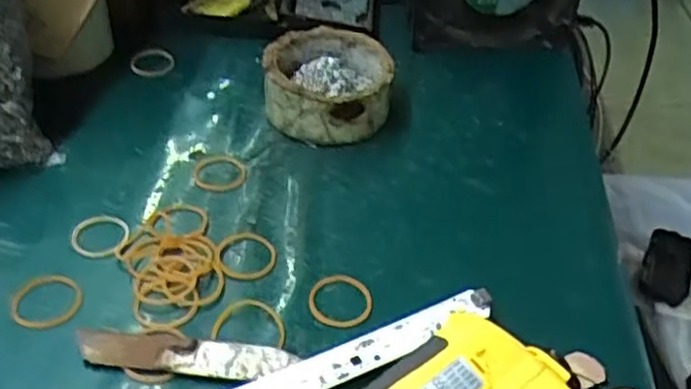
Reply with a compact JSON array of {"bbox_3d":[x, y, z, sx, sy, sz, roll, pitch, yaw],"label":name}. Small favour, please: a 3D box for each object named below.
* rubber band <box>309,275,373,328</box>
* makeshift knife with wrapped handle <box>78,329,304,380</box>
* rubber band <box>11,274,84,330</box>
[{"bbox_3d":[-0.002,0.051,0.354,0.031,0.004,0.032,1,40,-2],"label":"rubber band"},{"bbox_3d":[-0.071,0.071,0.322,0.097,0.006,0.019,6,40,3],"label":"makeshift knife with wrapped handle"},{"bbox_3d":[-0.142,0.050,0.345,0.032,0.004,0.031,1,40,-2],"label":"rubber band"}]

